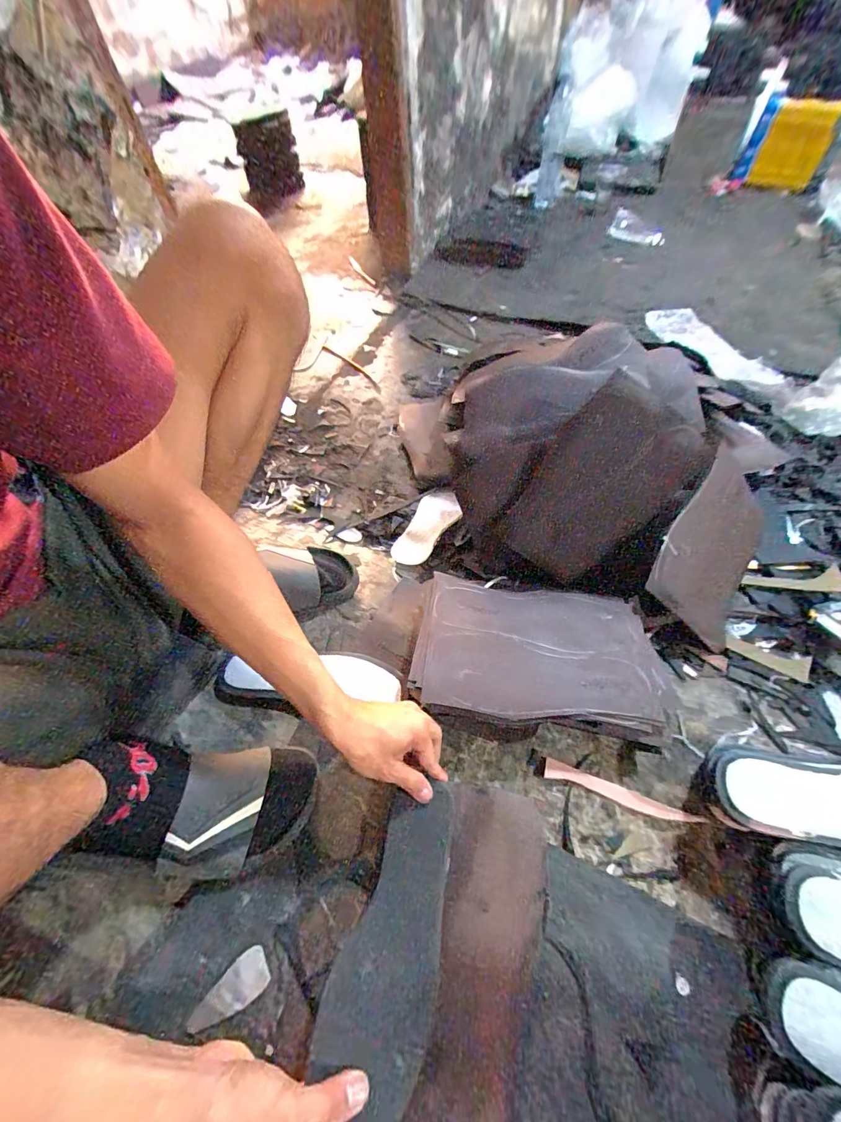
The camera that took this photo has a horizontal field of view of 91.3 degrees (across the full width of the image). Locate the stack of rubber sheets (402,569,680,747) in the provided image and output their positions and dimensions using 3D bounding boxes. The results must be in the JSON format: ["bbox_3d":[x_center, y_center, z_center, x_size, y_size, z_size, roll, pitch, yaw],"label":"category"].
[{"bbox_3d":[0.144,0.121,0.520,0.303,0.066,0.190,7,47,2],"label":"stack of rubber sheets"}]

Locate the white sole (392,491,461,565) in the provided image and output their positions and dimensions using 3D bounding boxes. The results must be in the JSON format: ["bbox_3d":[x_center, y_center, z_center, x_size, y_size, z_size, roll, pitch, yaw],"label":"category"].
[{"bbox_3d":[0.011,-0.058,0.724,0.076,0.025,0.163,26,61,20],"label":"white sole"}]

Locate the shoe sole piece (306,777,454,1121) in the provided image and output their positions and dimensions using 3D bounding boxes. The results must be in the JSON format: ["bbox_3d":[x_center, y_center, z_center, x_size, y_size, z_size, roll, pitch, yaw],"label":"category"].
[{"bbox_3d":[-0.025,0.334,0.374,0.088,0.018,0.227,10,52,9],"label":"shoe sole piece"}]

